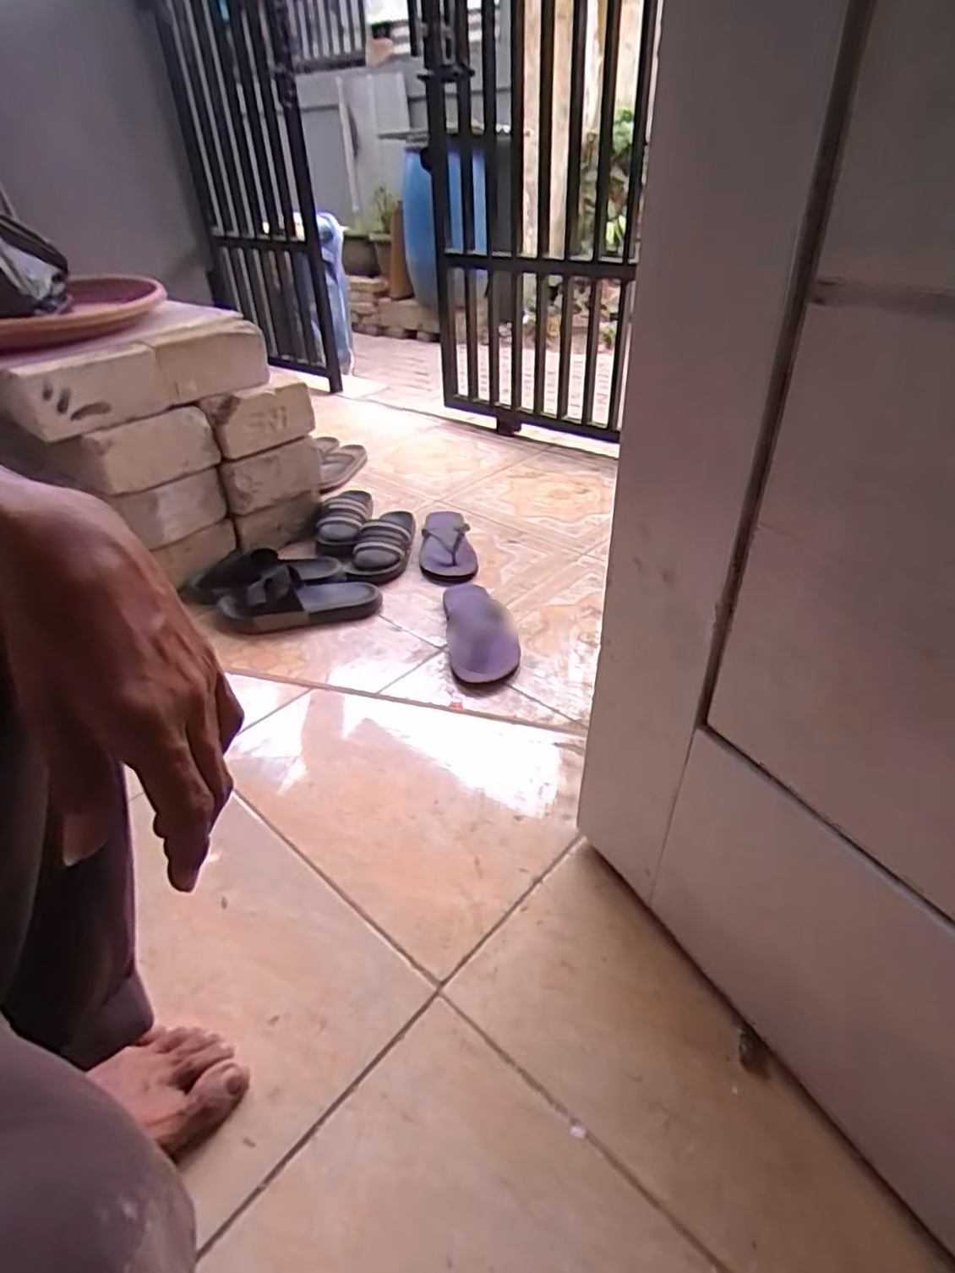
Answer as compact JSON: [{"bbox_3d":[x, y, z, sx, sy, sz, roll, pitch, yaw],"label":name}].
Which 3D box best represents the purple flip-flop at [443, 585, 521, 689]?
[{"bbox_3d":[0.003,-0.016,1.069,0.108,0.036,0.278,-4,36,-3],"label":"purple flip-flop"}]

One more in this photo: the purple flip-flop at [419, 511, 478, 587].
[{"bbox_3d":[-0.061,-0.194,1.323,0.109,0.040,0.306,-3,36,-1],"label":"purple flip-flop"}]

